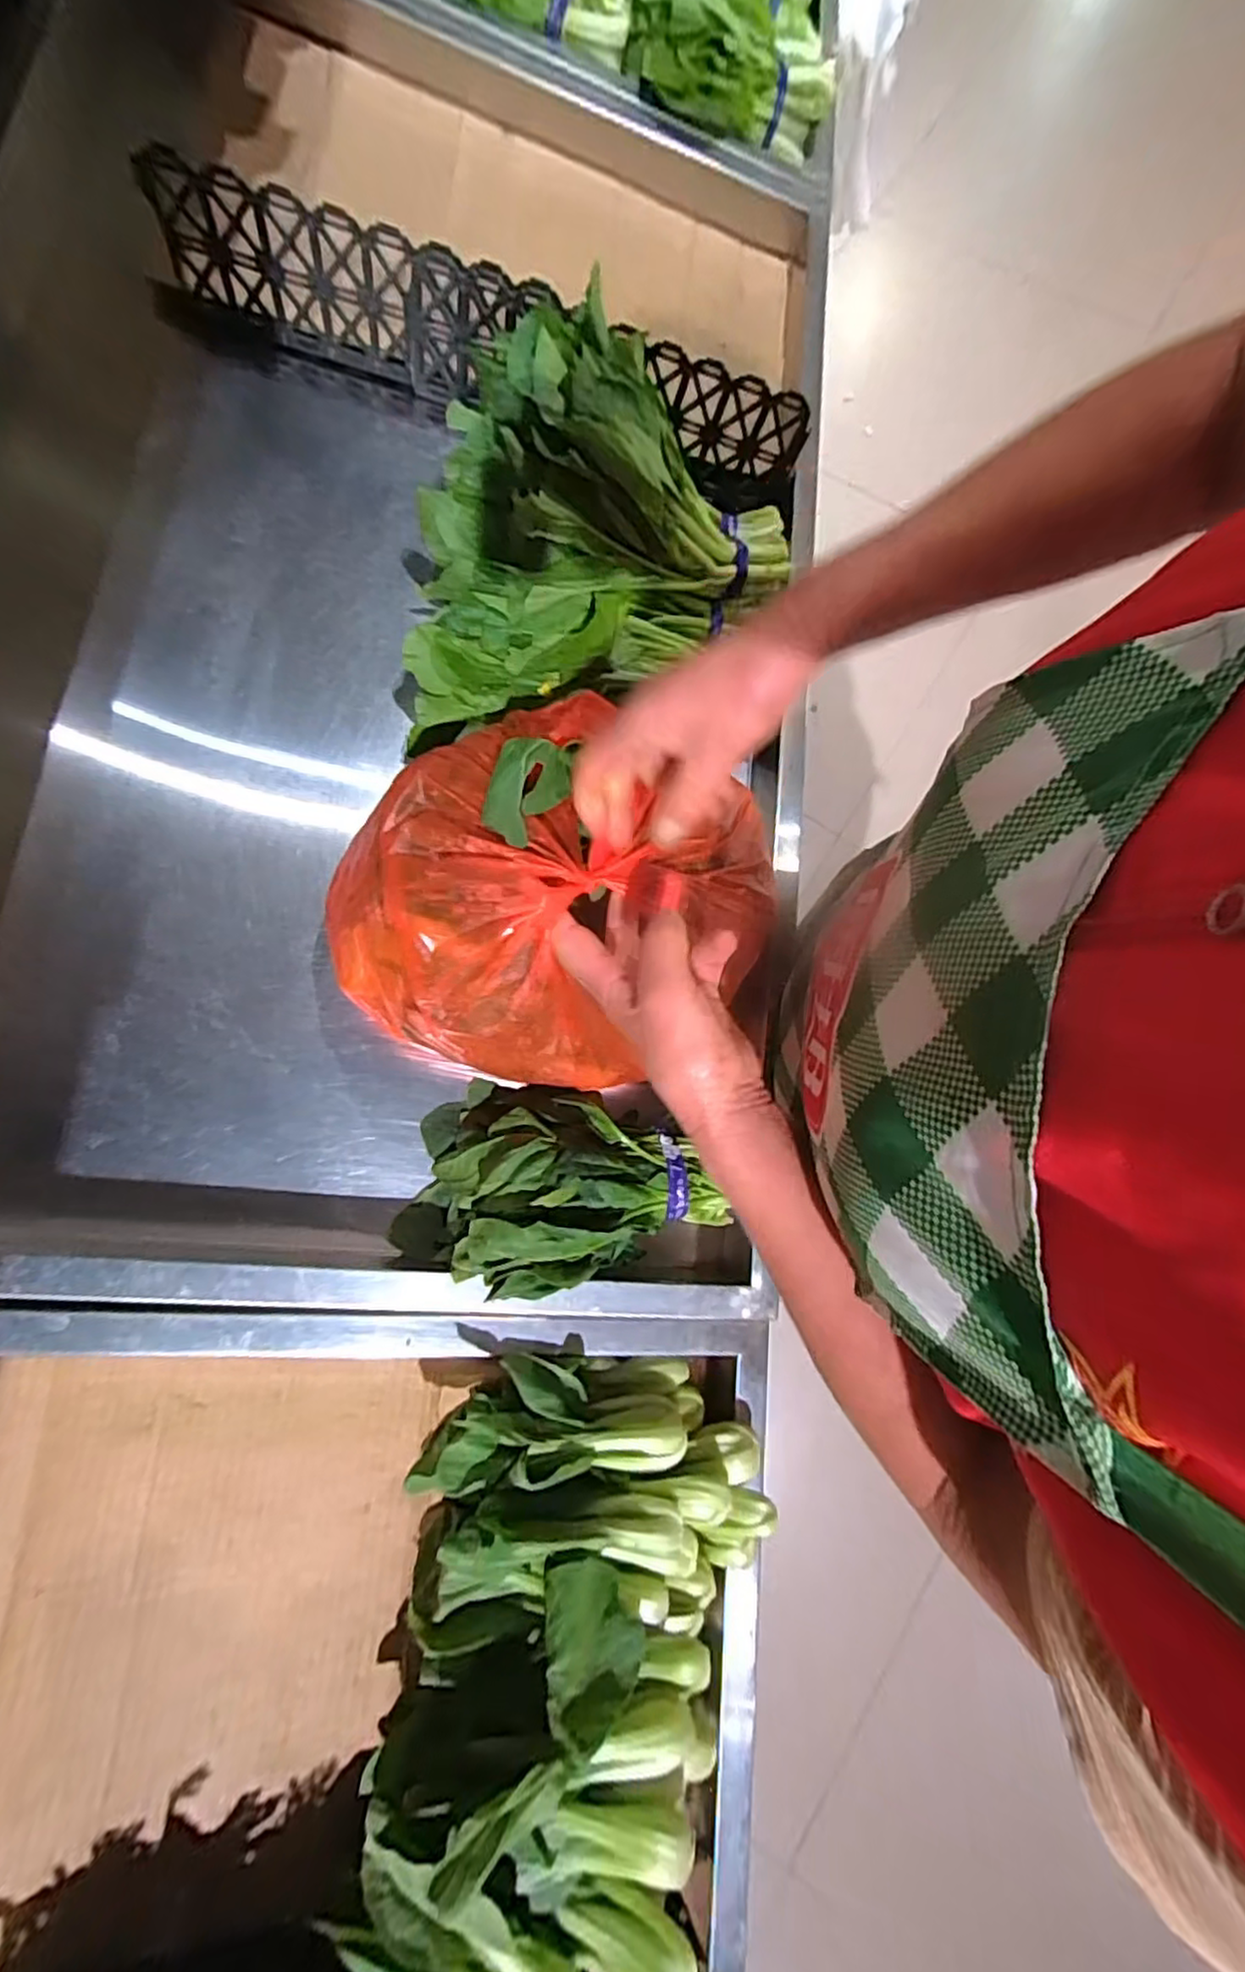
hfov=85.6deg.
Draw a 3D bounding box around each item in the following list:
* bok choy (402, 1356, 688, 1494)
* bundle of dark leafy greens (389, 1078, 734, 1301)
[{"bbox_3d":[-0.047,0.300,0.470,0.184,0.073,0.071,5,78,-14],"label":"bok choy"},{"bbox_3d":[-0.055,0.154,0.518,0.234,0.077,0.148,8,78,2],"label":"bundle of dark leafy greens"}]

